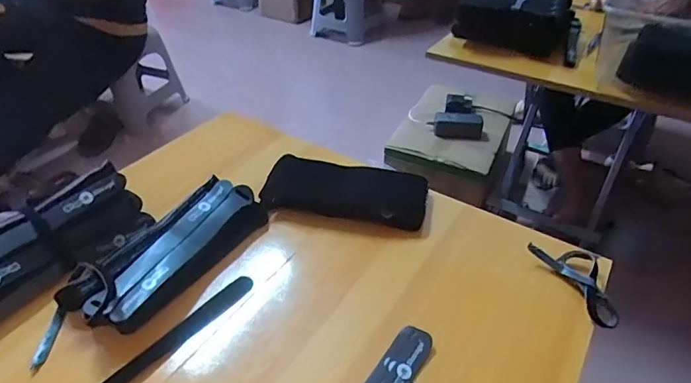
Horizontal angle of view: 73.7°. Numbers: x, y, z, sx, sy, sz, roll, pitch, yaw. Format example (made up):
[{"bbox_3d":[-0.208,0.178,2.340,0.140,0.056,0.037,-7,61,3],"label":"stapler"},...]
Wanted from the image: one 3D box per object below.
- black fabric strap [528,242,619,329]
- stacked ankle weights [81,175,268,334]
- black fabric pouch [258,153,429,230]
[{"bbox_3d":[0.248,0.088,0.478,0.055,0.018,0.105,-17,42,-20],"label":"black fabric strap"},{"bbox_3d":[-0.174,0.065,0.487,0.078,0.049,0.212,17,42,20],"label":"stacked ankle weights"},{"bbox_3d":[0.001,-0.001,0.585,0.198,0.023,0.084,7,39,10],"label":"black fabric pouch"}]

